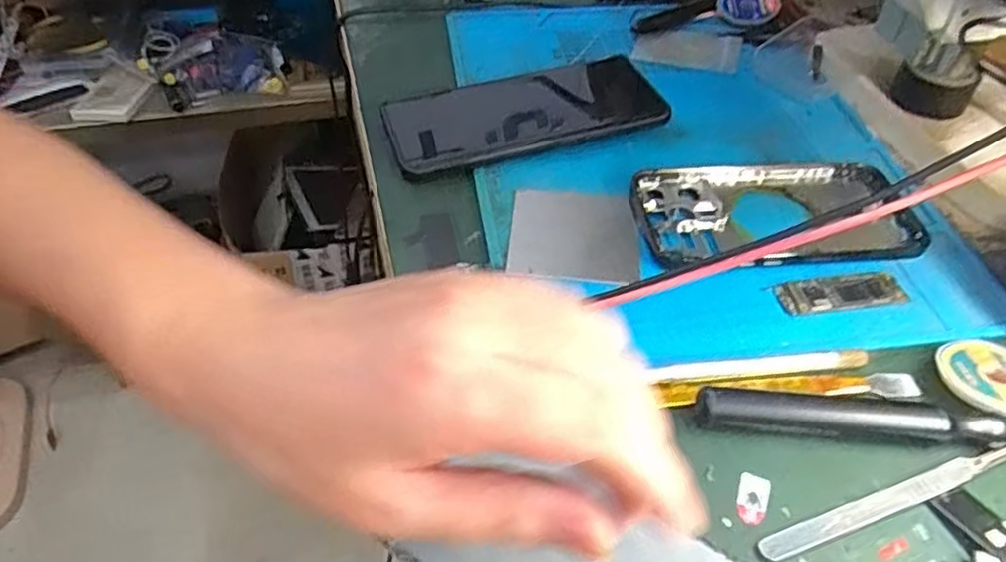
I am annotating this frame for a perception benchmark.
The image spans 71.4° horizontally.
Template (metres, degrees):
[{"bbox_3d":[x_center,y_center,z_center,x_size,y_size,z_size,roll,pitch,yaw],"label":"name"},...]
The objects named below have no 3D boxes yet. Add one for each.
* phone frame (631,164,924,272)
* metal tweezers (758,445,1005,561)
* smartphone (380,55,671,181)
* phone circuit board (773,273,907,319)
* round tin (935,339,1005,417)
[{"bbox_3d":[0.145,-0.036,0.374,0.144,0.008,0.071,-3,46,-5],"label":"phone frame"},{"bbox_3d":[0.153,0.081,0.268,0.124,0.004,0.010,-14,48,-15],"label":"metal tweezers"},{"bbox_3d":[0.012,-0.105,0.431,0.162,0.014,0.080,-12,48,-13],"label":"smartphone"},{"bbox_3d":[0.165,0.005,0.339,0.062,0.004,0.020,-5,47,-7],"label":"phone circuit board"},{"bbox_3d":[0.211,0.042,0.300,0.043,0.013,0.041,1,46,-1],"label":"round tin"}]

